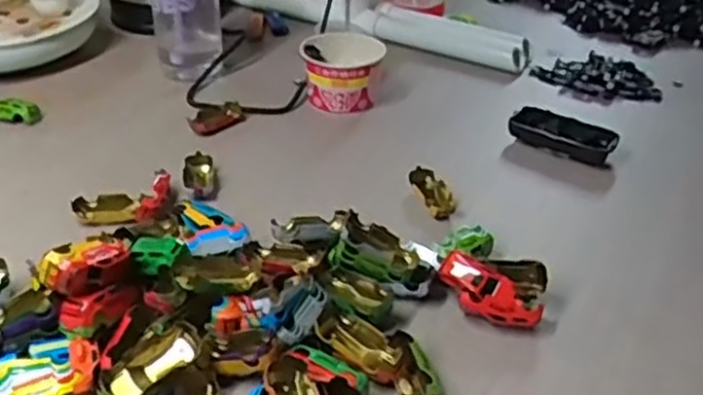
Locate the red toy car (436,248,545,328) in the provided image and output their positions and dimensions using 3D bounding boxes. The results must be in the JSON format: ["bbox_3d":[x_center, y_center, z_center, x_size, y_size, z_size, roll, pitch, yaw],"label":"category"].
[{"bbox_3d":[0.104,0.073,0.561,0.080,0.030,0.028,34,43,14],"label":"red toy car"}]

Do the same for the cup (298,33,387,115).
[{"bbox_3d":[-0.012,-0.150,0.852,0.093,0.067,0.088,2,35,-1],"label":"cup"}]

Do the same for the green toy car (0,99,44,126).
[{"bbox_3d":[-0.377,-0.098,0.811,0.066,0.018,0.027,9,35,9],"label":"green toy car"}]

